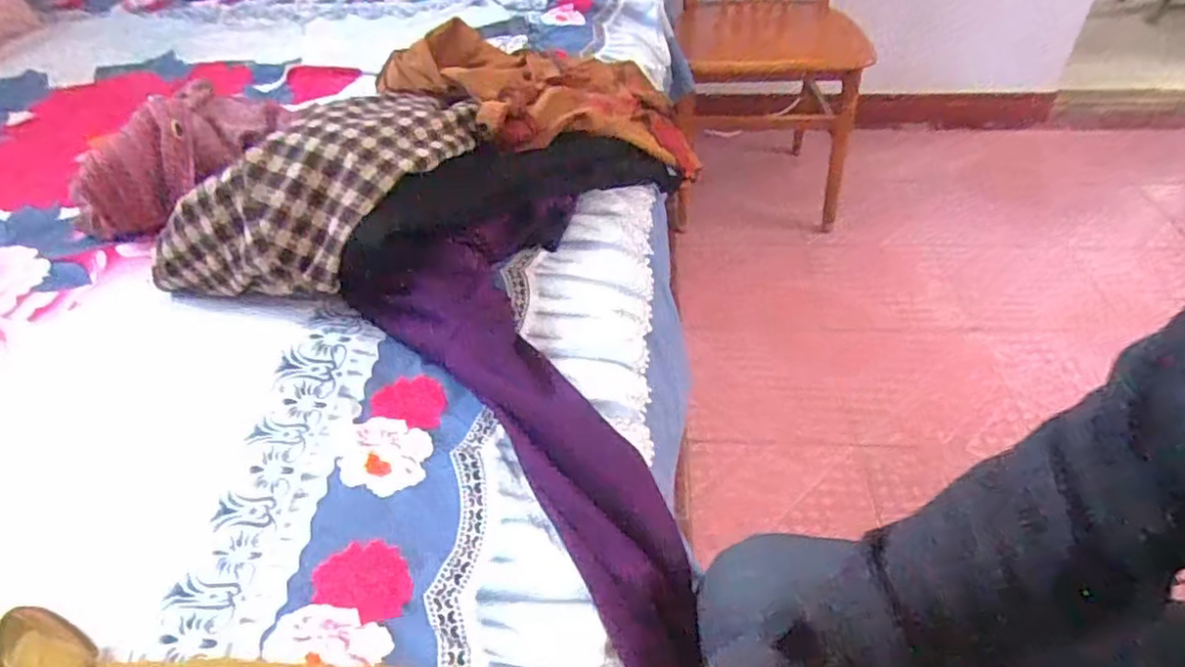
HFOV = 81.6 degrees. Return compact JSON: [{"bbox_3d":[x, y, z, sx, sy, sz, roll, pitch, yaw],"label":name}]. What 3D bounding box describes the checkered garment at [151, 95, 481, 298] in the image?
[{"bbox_3d":[-0.286,-0.161,0.740,0.396,0.125,0.174,-38,54,-14],"label":"checkered garment"}]

